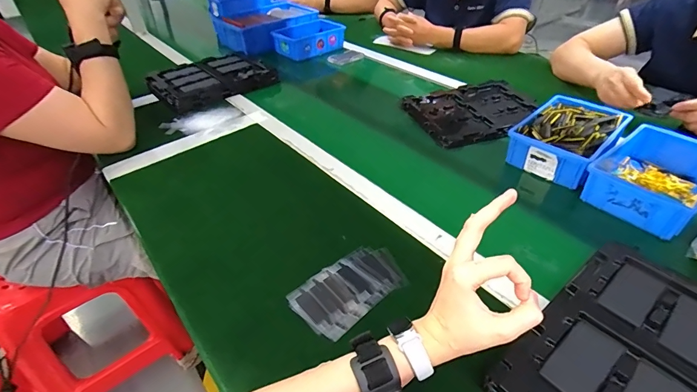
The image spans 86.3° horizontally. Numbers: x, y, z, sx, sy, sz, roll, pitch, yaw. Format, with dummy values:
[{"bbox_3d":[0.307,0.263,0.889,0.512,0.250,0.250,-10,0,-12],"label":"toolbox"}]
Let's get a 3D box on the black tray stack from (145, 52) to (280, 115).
[{"bbox_3d":[-0.363,-0.317,1.008,0.310,0.056,0.214,-25,45,-25],"label":"black tray stack"}]

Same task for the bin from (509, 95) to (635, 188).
[{"bbox_3d":[0.404,-0.111,0.681,0.140,0.060,0.228,30,50,33],"label":"bin"}]

